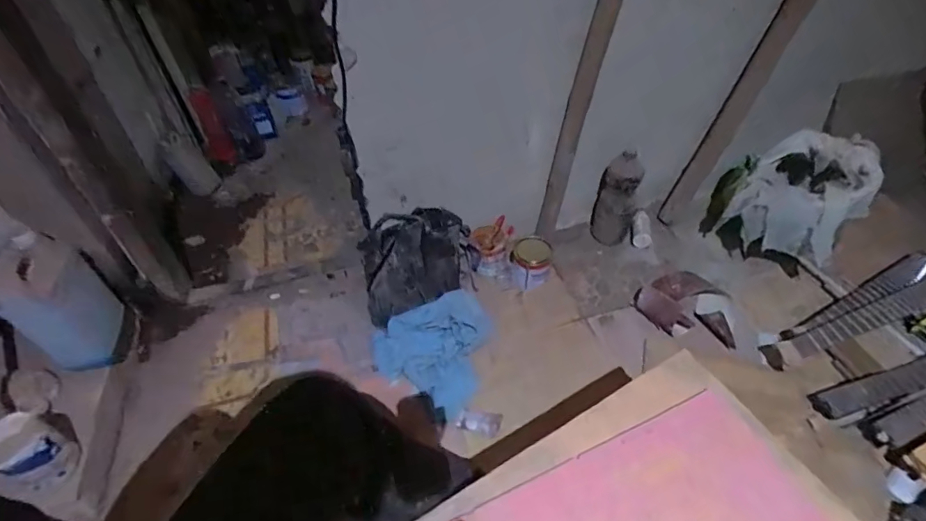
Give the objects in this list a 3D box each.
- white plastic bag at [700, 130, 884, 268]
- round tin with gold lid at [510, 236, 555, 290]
[{"bbox_3d":[0.868,-0.161,1.339,0.331,0.306,0.237,26,54,24],"label":"white plastic bag"},{"bbox_3d":[0.191,0.003,1.392,0.118,0.091,0.114,-1,47,1],"label":"round tin with gold lid"}]

